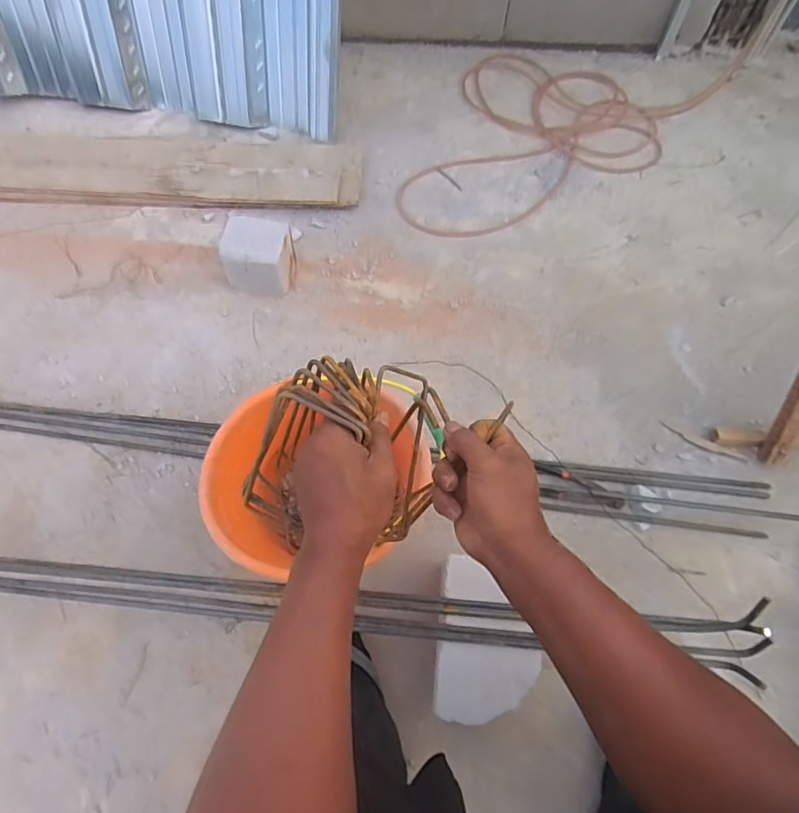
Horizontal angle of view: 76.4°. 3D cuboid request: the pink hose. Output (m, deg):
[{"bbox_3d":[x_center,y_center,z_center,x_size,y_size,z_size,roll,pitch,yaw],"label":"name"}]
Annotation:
[{"bbox_3d":[0.458,-0.877,1.490,1.225,0.028,0.620,-29,66,-16],"label":"pink hose"}]

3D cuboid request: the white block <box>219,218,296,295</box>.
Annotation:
[{"bbox_3d":[-0.311,-0.328,1.113,0.142,0.141,0.120,12,61,5],"label":"white block"}]

